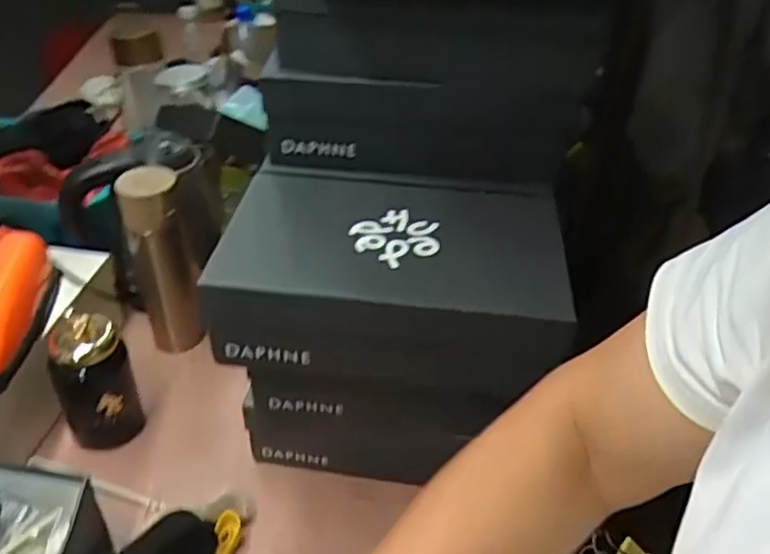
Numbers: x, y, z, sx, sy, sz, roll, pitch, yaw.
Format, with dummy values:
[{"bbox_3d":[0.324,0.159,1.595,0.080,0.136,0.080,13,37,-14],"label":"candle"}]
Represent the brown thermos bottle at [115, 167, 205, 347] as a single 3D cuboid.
[{"bbox_3d":[-0.265,-0.017,0.797,0.069,0.230,0.057,-16,42,-24],"label":"brown thermos bottle"}]

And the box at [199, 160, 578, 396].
[{"bbox_3d":[0.010,-0.002,0.617,0.286,0.101,0.206,8,38,6],"label":"box"}]

